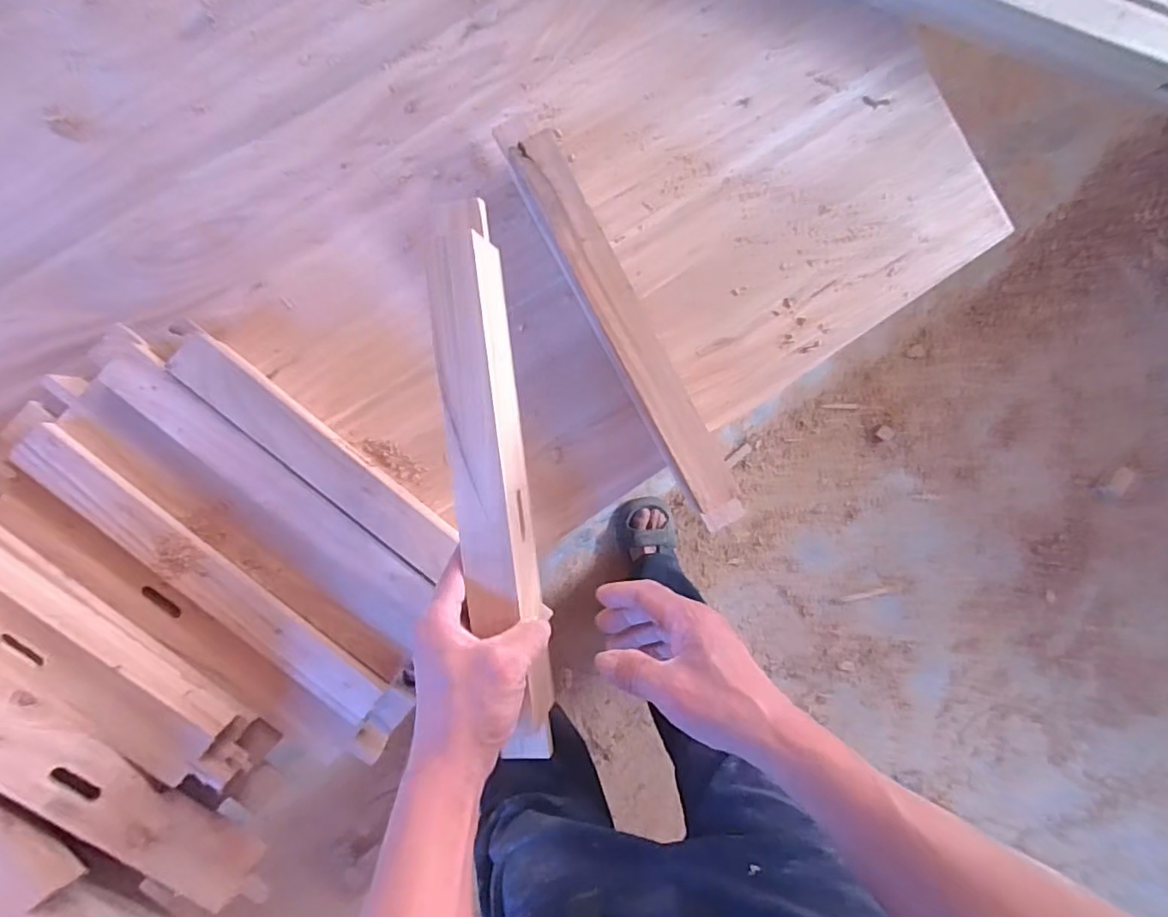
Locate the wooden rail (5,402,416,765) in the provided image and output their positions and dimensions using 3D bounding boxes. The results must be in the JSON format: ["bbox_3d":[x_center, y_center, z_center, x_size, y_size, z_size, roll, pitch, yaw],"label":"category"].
[{"bbox_3d":[-0.307,0.104,0.481,0.391,0.024,0.055,44,90,-7],"label":"wooden rail"}]

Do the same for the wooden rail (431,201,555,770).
[{"bbox_3d":[-0.065,0.015,0.410,0.051,0.041,0.387,-8,92,-4],"label":"wooden rail"}]

